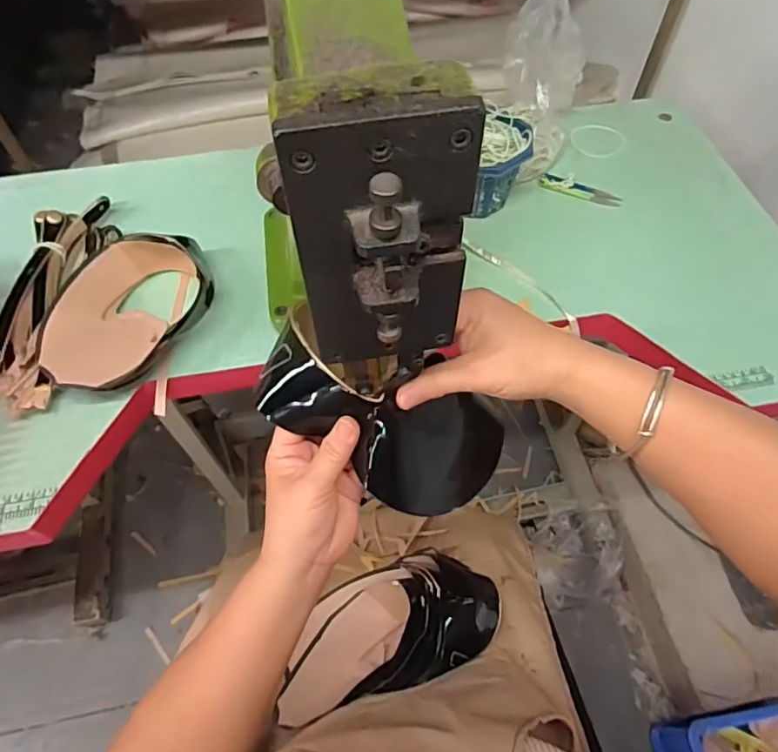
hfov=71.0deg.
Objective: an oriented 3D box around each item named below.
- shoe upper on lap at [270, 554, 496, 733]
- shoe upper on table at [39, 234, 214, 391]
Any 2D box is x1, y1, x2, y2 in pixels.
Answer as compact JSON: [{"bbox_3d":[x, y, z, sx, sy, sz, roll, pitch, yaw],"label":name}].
[{"bbox_3d":[-0.003,0.275,0.598,0.239,0.079,0.128,-21,60,-11],"label":"shoe upper on lap"},{"bbox_3d":[-0.266,-0.068,0.571,0.128,0.060,0.199,13,59,9],"label":"shoe upper on table"}]

